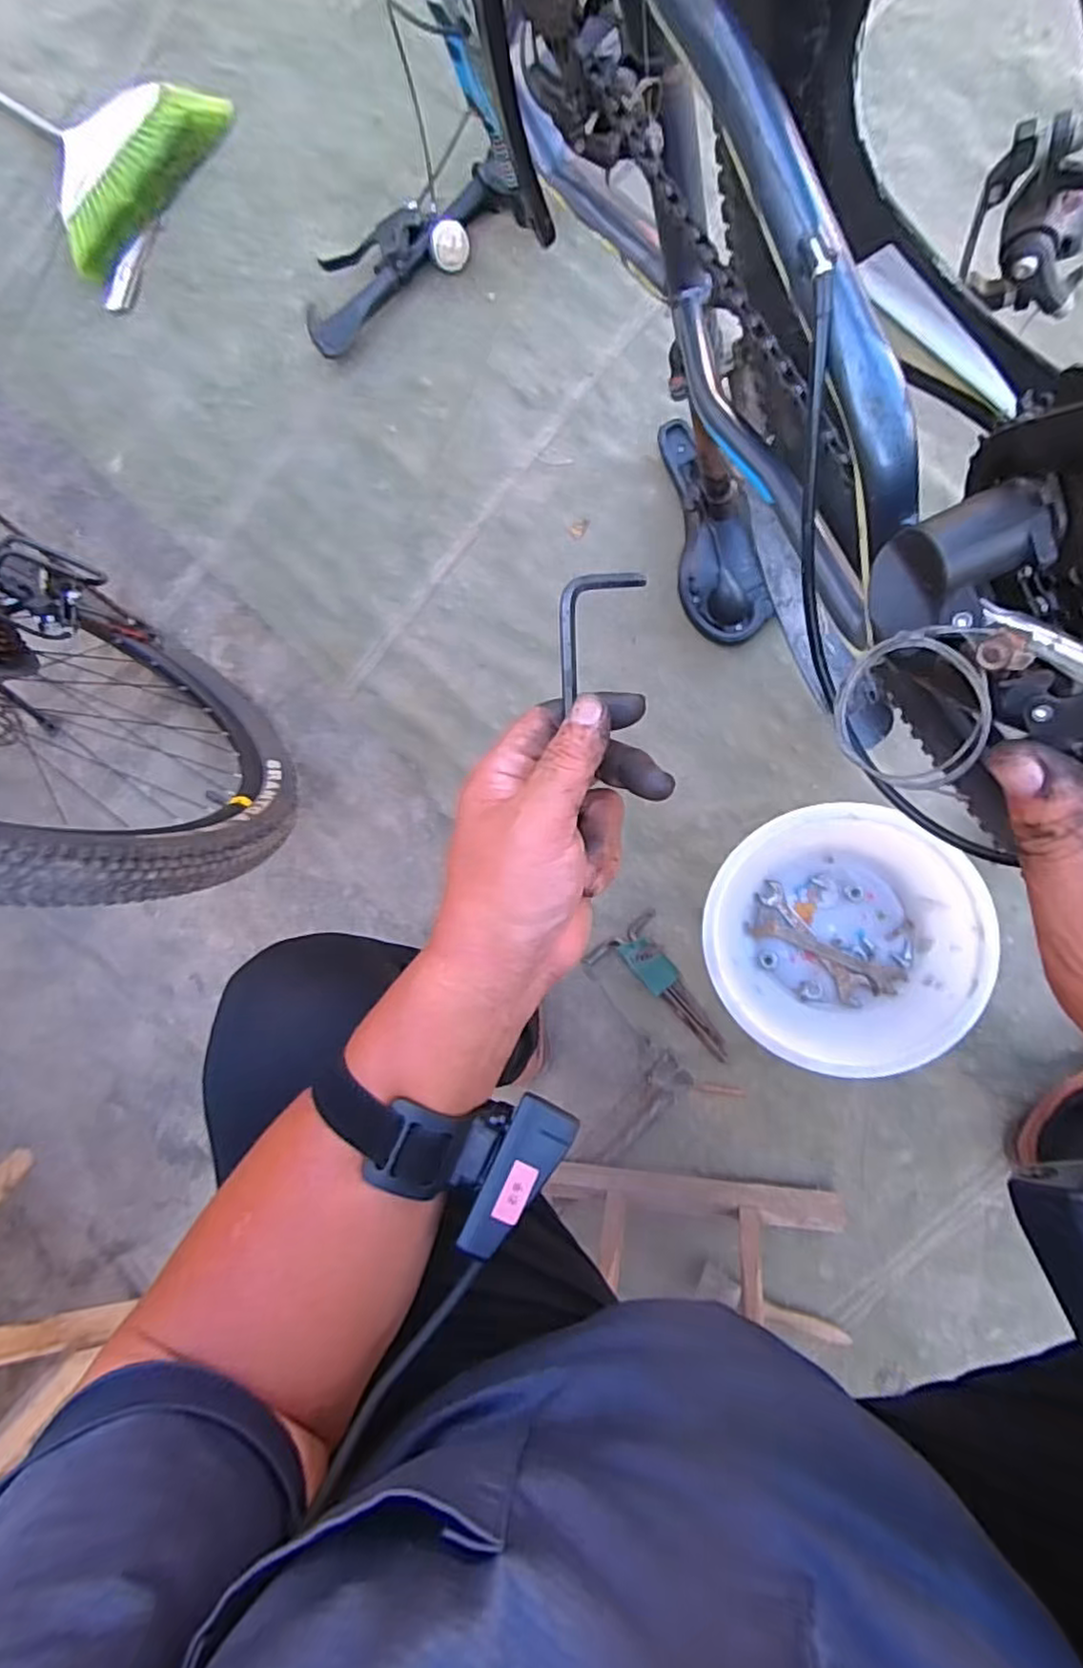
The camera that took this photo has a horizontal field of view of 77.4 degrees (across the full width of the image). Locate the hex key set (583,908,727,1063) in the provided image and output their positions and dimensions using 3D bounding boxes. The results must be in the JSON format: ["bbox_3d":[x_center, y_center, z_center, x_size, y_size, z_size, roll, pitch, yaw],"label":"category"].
[{"bbox_3d":[0.135,0.179,0.739,0.082,0.018,0.168,-39,79,9],"label":"hex key set"}]

